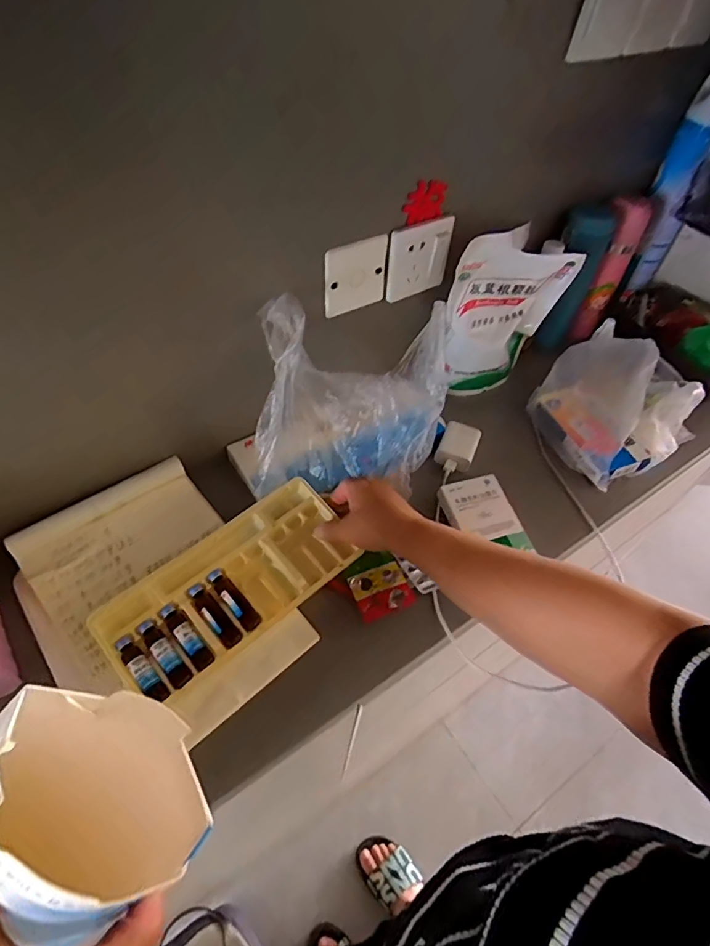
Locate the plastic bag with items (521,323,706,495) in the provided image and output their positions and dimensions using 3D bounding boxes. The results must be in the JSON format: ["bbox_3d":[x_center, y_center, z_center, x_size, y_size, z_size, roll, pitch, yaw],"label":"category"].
[{"bbox_3d":[0.339,-0.093,0.634,0.174,0.102,0.171,-27,58,-23],"label":"plastic bag with items"}]

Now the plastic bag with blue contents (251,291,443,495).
[{"bbox_3d":[-0.002,-0.076,0.529,0.199,0.200,0.072,2,17,-2],"label":"plastic bag with blue contents"}]

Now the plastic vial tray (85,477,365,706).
[{"bbox_3d":[-0.120,0.107,0.490,0.245,0.022,0.118,-36,62,-29],"label":"plastic vial tray"}]

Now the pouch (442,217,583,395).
[{"bbox_3d":[0.193,-0.207,0.647,0.167,0.208,0.055,-21,56,-20],"label":"pouch"}]

